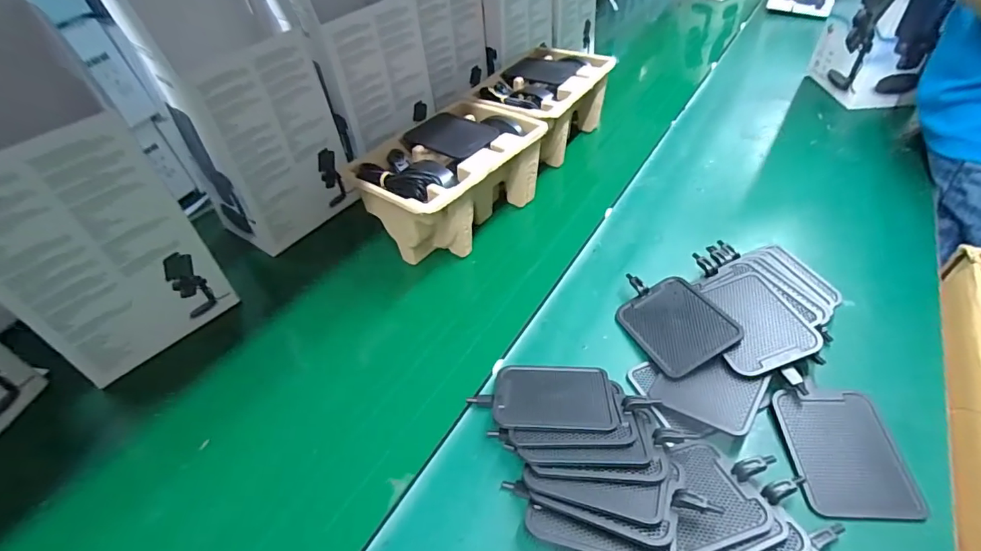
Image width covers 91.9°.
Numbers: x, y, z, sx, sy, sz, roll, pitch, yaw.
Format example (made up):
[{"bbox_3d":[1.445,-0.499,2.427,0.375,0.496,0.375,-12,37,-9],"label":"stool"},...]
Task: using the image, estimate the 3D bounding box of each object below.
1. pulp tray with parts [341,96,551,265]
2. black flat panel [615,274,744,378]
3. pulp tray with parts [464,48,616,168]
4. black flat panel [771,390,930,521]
[{"bbox_3d":[-0.049,-0.115,0.596,0.137,0.106,0.233,26,51,29],"label":"pulp tray with parts"},{"bbox_3d":[0.173,0.040,0.459,0.082,0.011,0.109,-30,41,-1],"label":"black flat panel"},{"bbox_3d":[0.083,-0.254,0.730,0.139,0.104,0.244,20,48,24],"label":"pulp tray with parts"},{"bbox_3d":[0.274,0.135,0.368,0.078,0.010,0.093,0,43,5],"label":"black flat panel"}]

